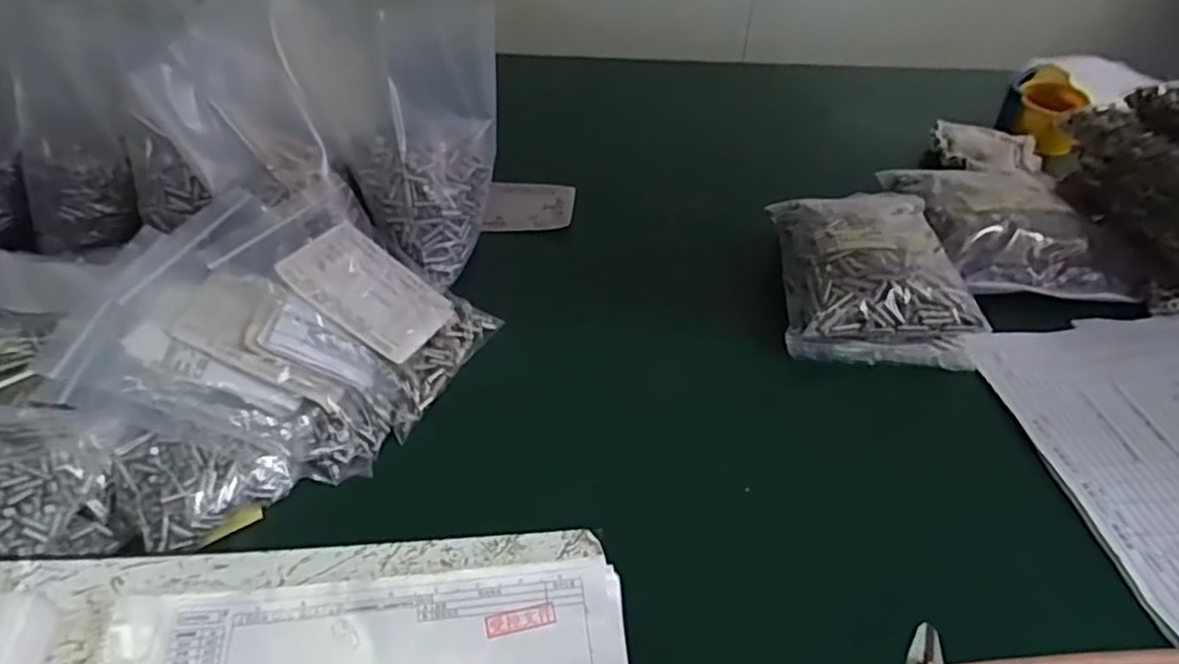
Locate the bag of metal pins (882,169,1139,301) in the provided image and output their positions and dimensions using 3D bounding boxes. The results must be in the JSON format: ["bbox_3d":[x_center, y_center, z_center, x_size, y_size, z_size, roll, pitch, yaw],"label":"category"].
[{"bbox_3d":[0.387,-0.106,0.642,0.161,0.040,0.222,1,39,2],"label":"bag of metal pins"}]

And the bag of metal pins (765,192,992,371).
[{"bbox_3d":[0.237,-0.058,0.584,0.142,0.061,0.186,4,39,5],"label":"bag of metal pins"}]

